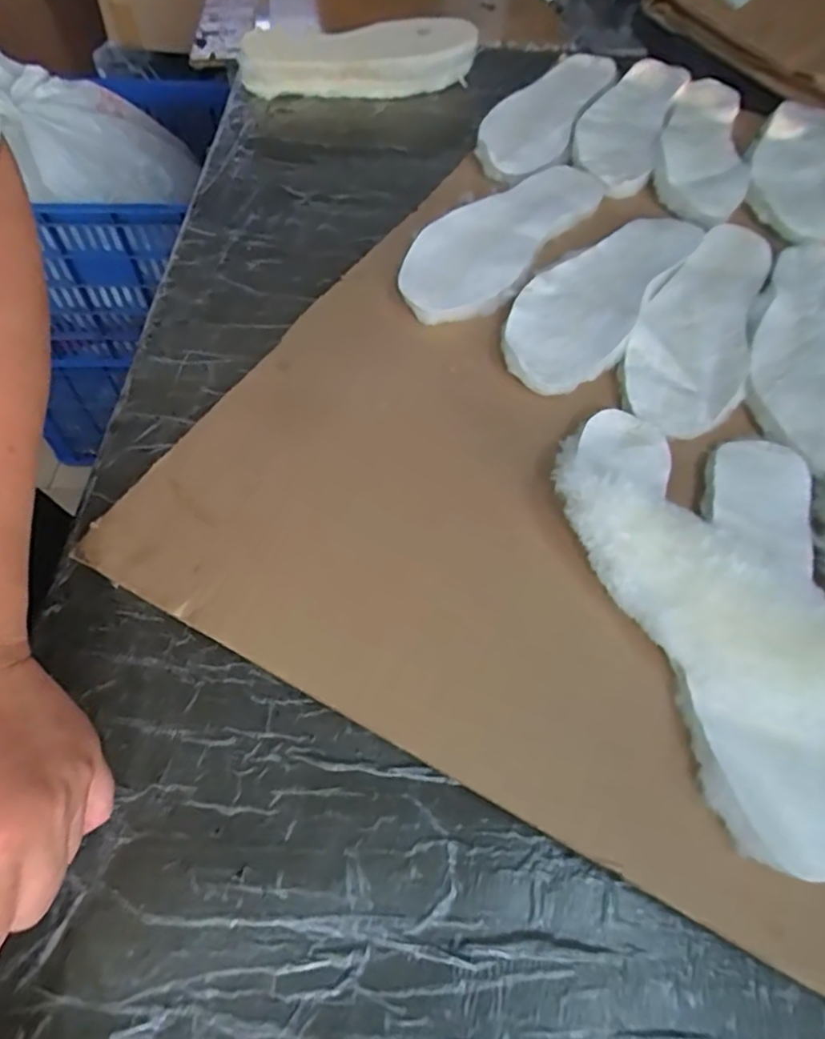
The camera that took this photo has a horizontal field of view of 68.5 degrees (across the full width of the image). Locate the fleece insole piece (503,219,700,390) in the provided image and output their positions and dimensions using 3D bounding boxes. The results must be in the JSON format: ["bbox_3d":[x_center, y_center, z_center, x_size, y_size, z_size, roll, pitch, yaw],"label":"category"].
[{"bbox_3d":[0.153,-0.191,0.491,0.088,0.013,0.252,30,63,16],"label":"fleece insole piece"}]

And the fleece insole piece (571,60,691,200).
[{"bbox_3d":[0.224,-0.419,0.638,0.084,0.019,0.247,21,61,12],"label":"fleece insole piece"}]

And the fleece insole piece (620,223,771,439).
[{"bbox_3d":[0.227,-0.164,0.478,0.086,0.009,0.260,21,61,12],"label":"fleece insole piece"}]

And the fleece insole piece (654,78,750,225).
[{"bbox_3d":[0.297,-0.381,0.620,0.087,0.016,0.271,14,60,8],"label":"fleece insole piece"}]

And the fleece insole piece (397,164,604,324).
[{"bbox_3d":[0.077,-0.249,0.528,0.091,0.013,0.255,33,61,12],"label":"fleece insole piece"}]

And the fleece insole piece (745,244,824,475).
[{"bbox_3d":[0.313,-0.137,0.470,0.094,0.011,0.254,17,60,9],"label":"fleece insole piece"}]

